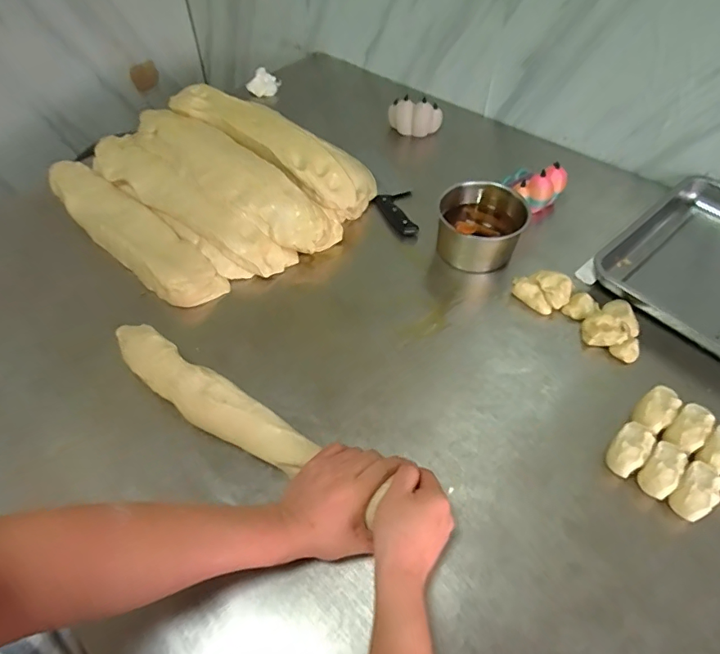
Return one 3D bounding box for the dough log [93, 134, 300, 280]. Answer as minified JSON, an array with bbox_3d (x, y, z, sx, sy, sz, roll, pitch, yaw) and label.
[{"bbox_3d":[-0.364,-0.251,0.948,0.540,0.081,0.121,33,58,26],"label":"dough log"}]

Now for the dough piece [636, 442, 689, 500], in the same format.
[{"bbox_3d":[0.381,0.185,0.602,0.040,0.051,0.078,35,59,27],"label":"dough piece"}]

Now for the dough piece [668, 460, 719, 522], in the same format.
[{"bbox_3d":[0.411,0.206,0.586,0.075,0.048,0.042,-35,57,-25],"label":"dough piece"}]

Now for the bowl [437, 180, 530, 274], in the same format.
[{"bbox_3d":[0.214,-0.188,0.873,0.136,0.120,0.145,-1,50,1],"label":"bowl"}]

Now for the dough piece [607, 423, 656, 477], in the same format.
[{"bbox_3d":[0.349,0.165,0.622,0.074,0.046,0.043,-36,58,-26],"label":"dough piece"}]

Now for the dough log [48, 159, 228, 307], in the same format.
[{"bbox_3d":[-0.465,-0.197,0.917,0.537,0.063,0.106,34,58,26],"label":"dough log"}]

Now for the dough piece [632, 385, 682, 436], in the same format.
[{"bbox_3d":[0.403,0.120,0.652,0.073,0.047,0.044,-33,56,-24],"label":"dough piece"}]

